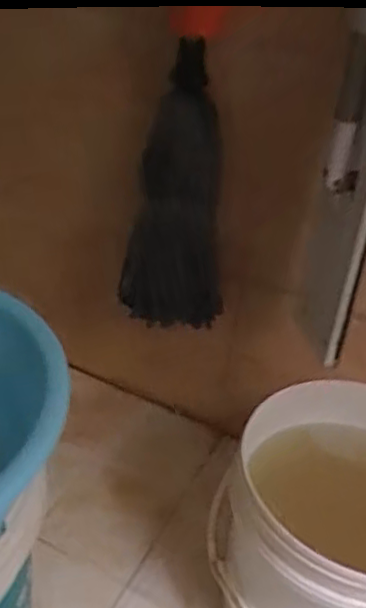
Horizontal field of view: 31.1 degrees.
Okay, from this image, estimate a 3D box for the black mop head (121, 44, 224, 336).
[{"bbox_3d":[-0.001,-0.110,0.809,0.125,0.307,0.086,20,38,19],"label":"black mop head"}]

